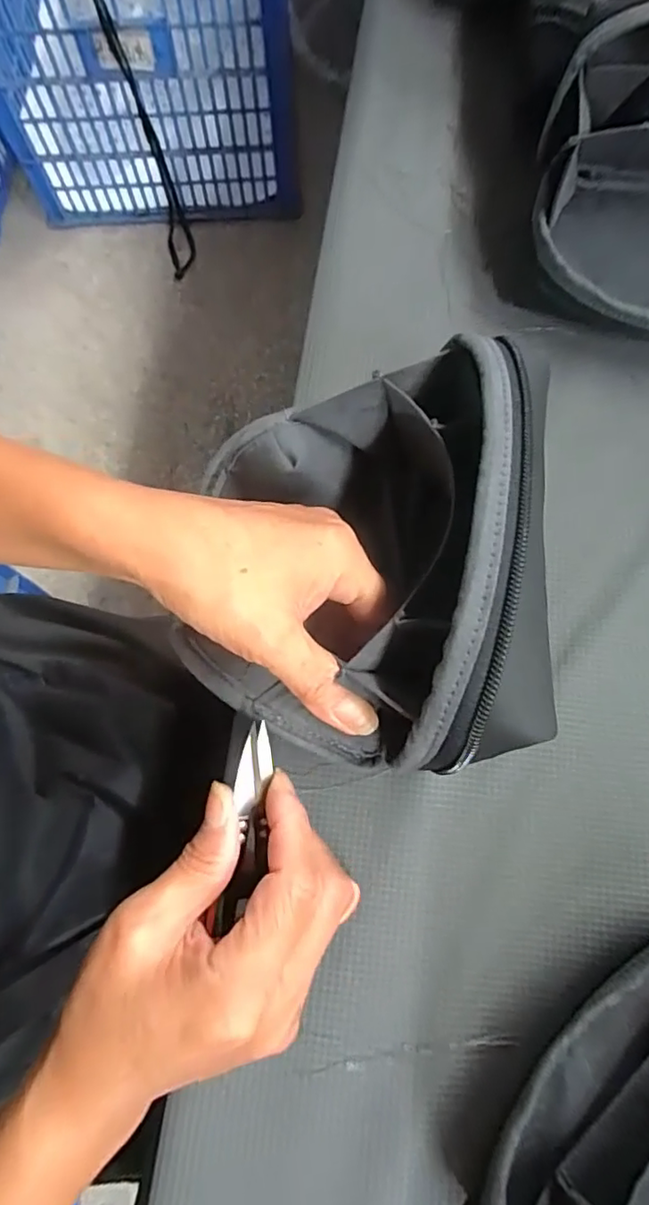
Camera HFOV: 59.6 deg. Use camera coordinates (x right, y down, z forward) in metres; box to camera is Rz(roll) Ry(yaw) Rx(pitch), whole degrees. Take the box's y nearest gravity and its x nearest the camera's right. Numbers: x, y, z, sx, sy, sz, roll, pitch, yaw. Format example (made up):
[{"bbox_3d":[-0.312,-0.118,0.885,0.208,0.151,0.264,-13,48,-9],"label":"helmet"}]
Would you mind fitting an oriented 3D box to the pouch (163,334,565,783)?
[{"bbox_3d":[0.010,-0.018,0.211,0.123,0.073,0.152,1,74,0],"label":"pouch"}]

